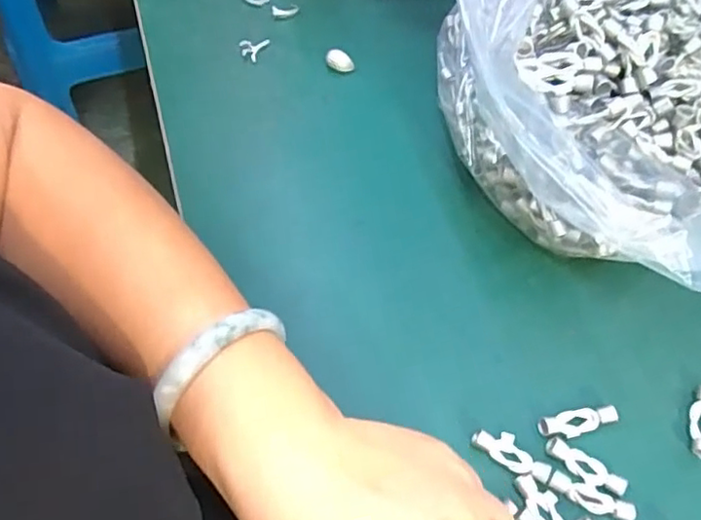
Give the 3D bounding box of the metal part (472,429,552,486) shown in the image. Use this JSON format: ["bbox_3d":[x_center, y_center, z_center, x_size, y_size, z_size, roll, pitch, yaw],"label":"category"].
[{"bbox_3d":[0.077,0.091,0.285,0.038,0.004,0.015,29,63,14],"label":"metal part"}]

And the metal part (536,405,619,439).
[{"bbox_3d":[0.111,0.079,0.294,0.039,0.005,0.012,-12,61,-9],"label":"metal part"}]

